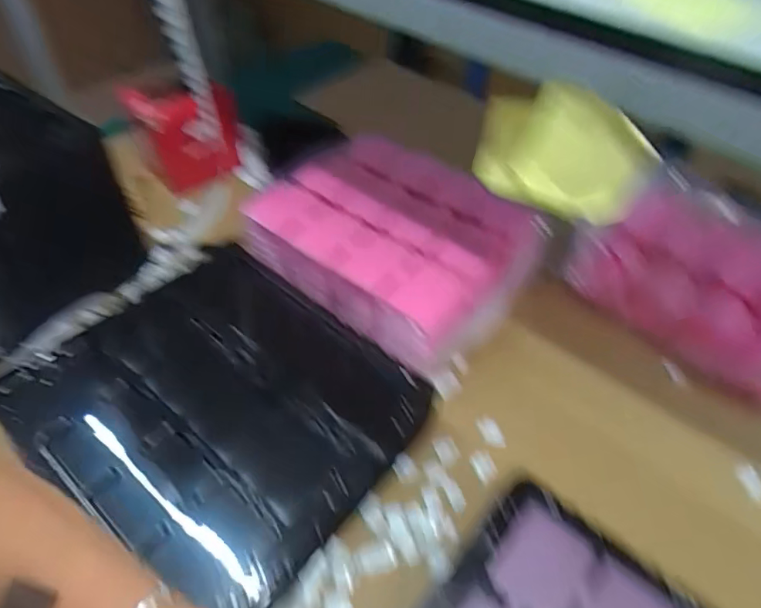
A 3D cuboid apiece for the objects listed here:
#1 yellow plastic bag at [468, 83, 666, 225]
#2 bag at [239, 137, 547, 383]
[{"bbox_3d":[0.123,-0.100,0.341,0.115,0.095,0.026,21,50,14],"label":"yellow plastic bag"},{"bbox_3d":[0.004,-0.100,0.772,0.300,0.132,0.416,-34,59,-30],"label":"bag"}]

